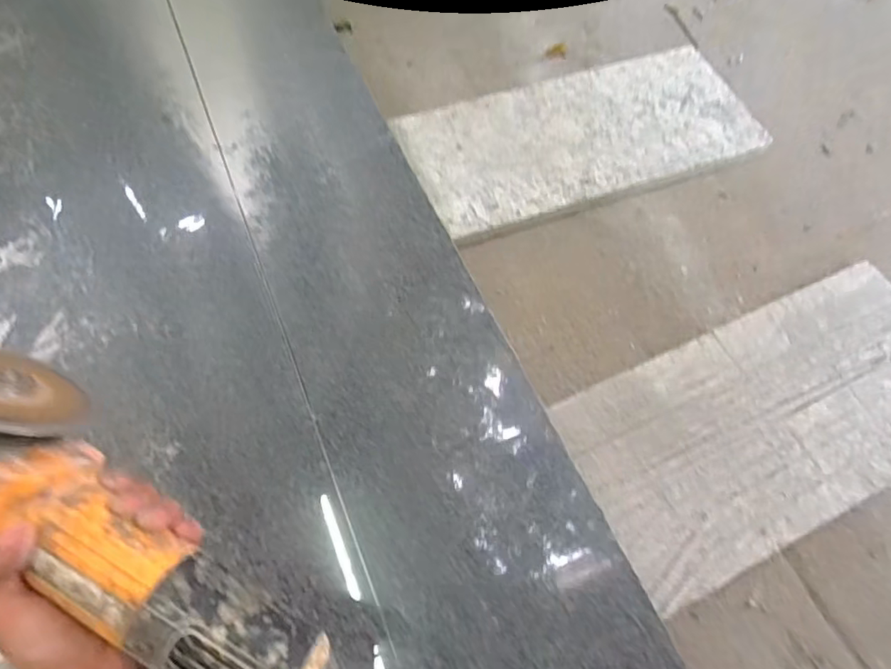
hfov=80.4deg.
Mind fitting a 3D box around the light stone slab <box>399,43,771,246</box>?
[{"bbox_3d":[0.216,-0.313,0.822,0.544,0.031,0.245,-18,65,-13],"label":"light stone slab"}]

